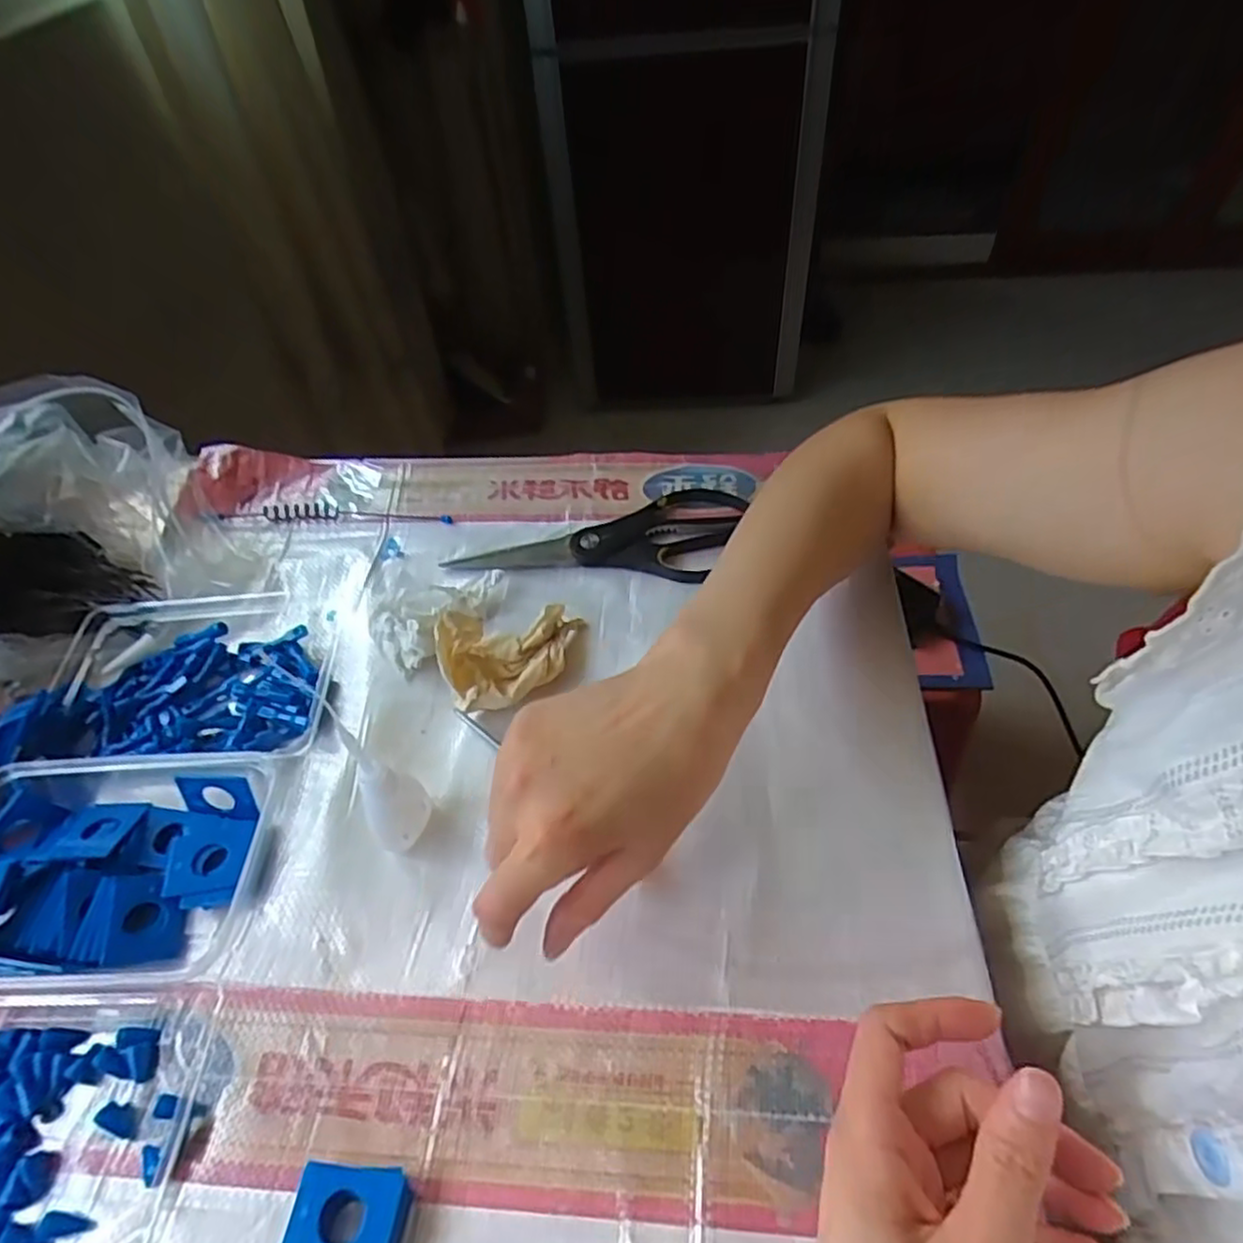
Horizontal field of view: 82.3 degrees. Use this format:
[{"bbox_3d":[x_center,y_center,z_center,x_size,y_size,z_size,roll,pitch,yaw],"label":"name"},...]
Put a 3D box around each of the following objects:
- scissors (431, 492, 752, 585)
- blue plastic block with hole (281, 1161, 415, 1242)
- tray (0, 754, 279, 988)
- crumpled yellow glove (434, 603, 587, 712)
[{"bbox_3d":[-0.018,-0.065,0.513,0.200,0.013,0.087,2,51,6],"label":"scissors"},{"bbox_3d":[-0.107,0.237,0.280,0.042,0.015,0.036,2,51,7],"label":"blue plastic block with hole"},{"bbox_3d":[-0.271,0.125,0.366,0.155,0.034,0.115,-1,50,4],"label":"tray"},{"bbox_3d":[-0.063,0.016,0.424,0.086,0.045,0.069,-14,51,-6],"label":"crumpled yellow glove"}]

